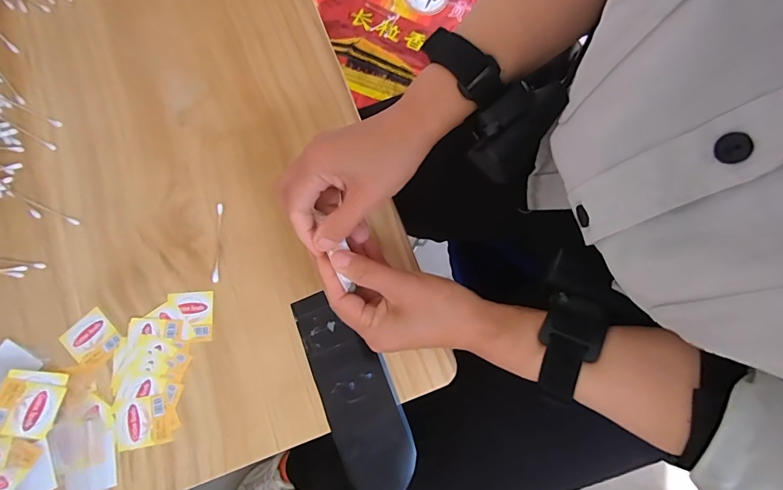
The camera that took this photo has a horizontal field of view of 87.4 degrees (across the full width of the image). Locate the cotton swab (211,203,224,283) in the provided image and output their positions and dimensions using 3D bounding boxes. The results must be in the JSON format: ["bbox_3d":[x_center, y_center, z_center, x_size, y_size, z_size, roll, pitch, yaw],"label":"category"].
[{"bbox_3d":[-0.157,-0.003,0.368,0.007,0.004,0.072,-1,76,-2],"label":"cotton swab"}]

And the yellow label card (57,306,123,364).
[{"bbox_3d":[-0.257,0.079,0.350,0.039,0.004,0.040,-42,81,-11],"label":"yellow label card"}]

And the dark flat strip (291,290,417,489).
[{"bbox_3d":[-0.030,0.124,0.350,0.061,0.006,0.173,-20,81,-10],"label":"dark flat strip"}]

